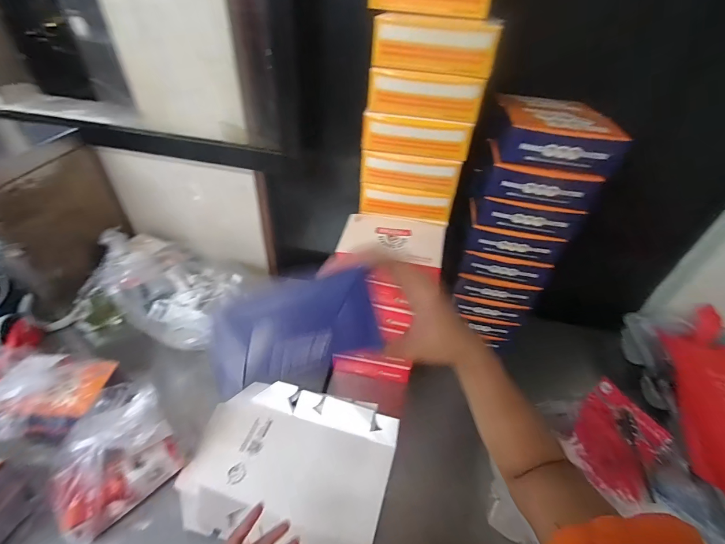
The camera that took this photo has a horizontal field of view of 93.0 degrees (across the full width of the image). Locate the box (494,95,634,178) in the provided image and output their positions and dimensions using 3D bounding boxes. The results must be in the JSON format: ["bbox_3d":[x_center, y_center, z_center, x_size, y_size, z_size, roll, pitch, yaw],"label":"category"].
[{"bbox_3d":[0.331,-0.247,0.602,0.172,0.064,0.191,7,42,2],"label":"box"}]

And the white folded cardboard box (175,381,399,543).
[{"bbox_3d":[-0.143,0.363,0.660,0.377,0.044,0.289,14,43,10],"label":"white folded cardboard box"}]

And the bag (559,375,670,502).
[{"bbox_3d":[0.487,0.328,0.660,0.190,0.056,0.145,-30,52,-33],"label":"bag"}]

